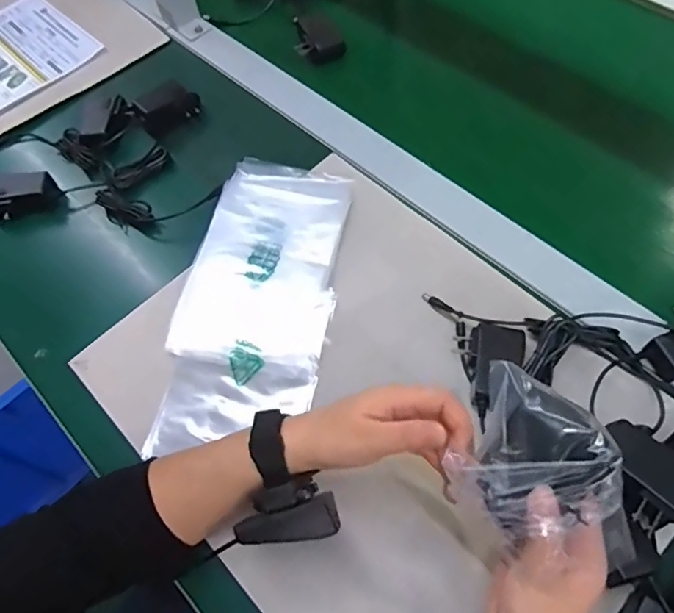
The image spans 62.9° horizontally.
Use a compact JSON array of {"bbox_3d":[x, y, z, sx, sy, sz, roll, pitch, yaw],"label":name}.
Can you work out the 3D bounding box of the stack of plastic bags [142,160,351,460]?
[{"bbox_3d":[-0.076,-0.014,0.546,0.147,0.013,0.317,8,62,9],"label":"stack of plastic bags"}]

